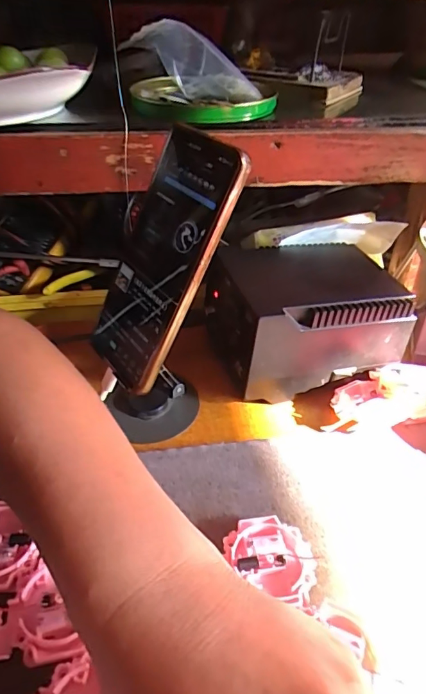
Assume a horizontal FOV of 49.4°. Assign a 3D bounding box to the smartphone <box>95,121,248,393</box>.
[{"bbox_3d":[-0.035,-0.056,0.303,0.012,0.161,0.075,7,27,-44],"label":"smartphone"}]

